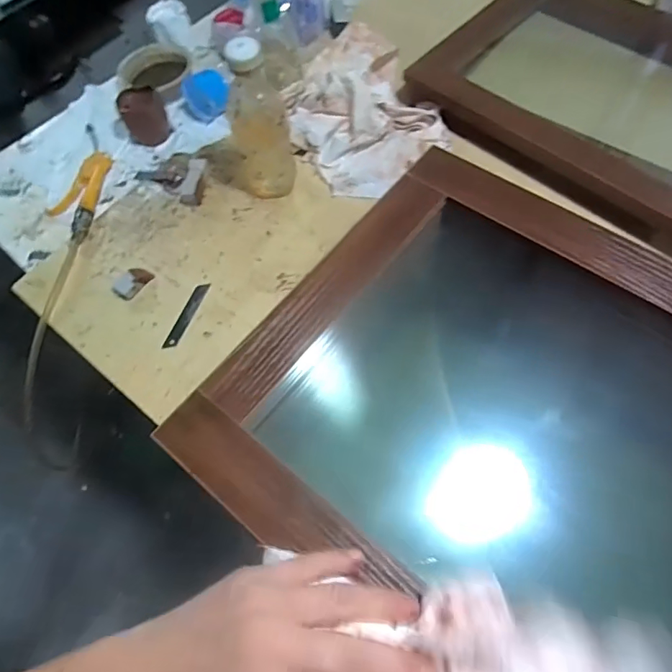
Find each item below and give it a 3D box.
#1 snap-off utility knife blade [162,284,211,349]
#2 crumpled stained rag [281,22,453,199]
[{"bbox_3d":[-0.192,-0.027,0.596,0.019,0.004,0.098,18,67,12],"label":"snap-off utility knife blade"},{"bbox_3d":[0.041,-0.326,0.677,0.215,0.088,0.250,-27,66,-9],"label":"crumpled stained rag"}]

